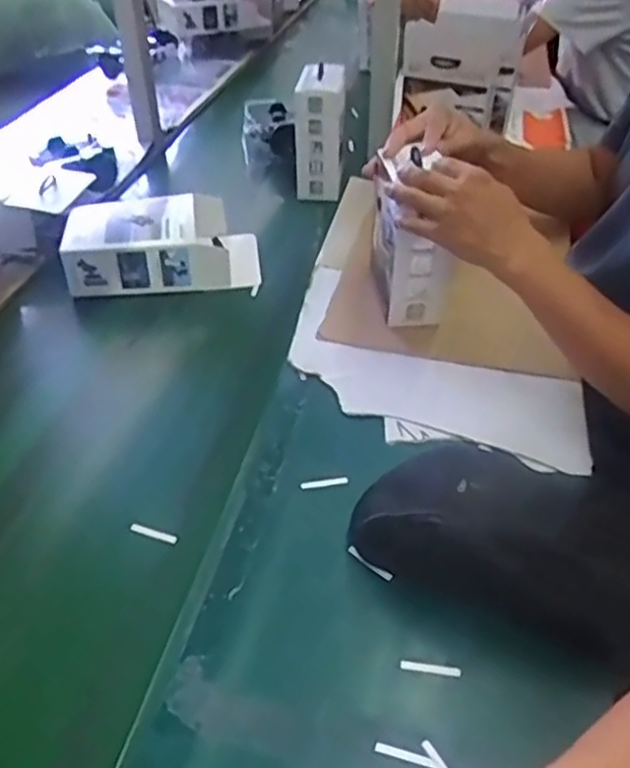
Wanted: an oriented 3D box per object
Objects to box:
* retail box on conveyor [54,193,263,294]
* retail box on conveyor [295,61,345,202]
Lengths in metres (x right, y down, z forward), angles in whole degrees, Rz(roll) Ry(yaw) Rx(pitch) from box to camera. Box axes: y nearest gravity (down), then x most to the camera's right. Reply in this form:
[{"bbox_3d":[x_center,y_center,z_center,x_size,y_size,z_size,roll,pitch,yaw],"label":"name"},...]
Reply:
[{"bbox_3d":[-0.208,-0.200,0.931,0.252,0.086,0.135,-4,39,-1],"label":"retail box on conveyor"},{"bbox_3d":[0.006,-0.404,1.086,0.074,0.189,0.083,1,39,6],"label":"retail box on conveyor"}]

